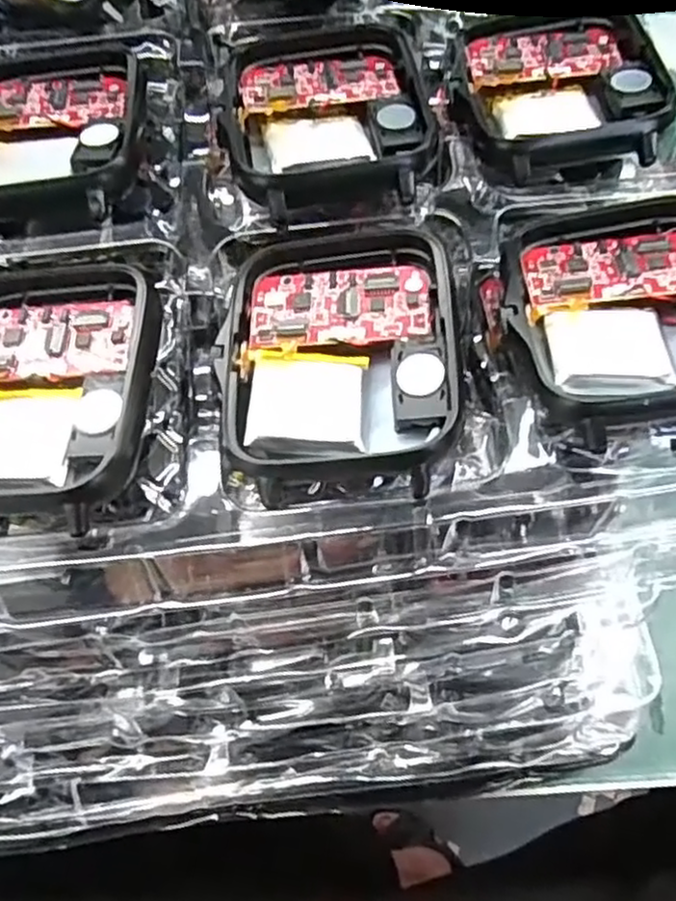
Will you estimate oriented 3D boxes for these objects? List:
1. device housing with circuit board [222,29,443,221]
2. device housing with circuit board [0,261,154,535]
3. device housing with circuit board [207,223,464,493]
[{"bbox_3d":[-0.002,-0.065,0.138,0.038,0.006,0.048,-9,64,-1],"label":"device housing with circuit board"},{"bbox_3d":[-0.049,-0.013,0.117,0.038,0.010,0.048,3,65,4],"label":"device housing with circuit board"},{"bbox_3d":[0.000,-0.017,0.117,0.037,0.008,0.047,5,65,5],"label":"device housing with circuit board"}]

